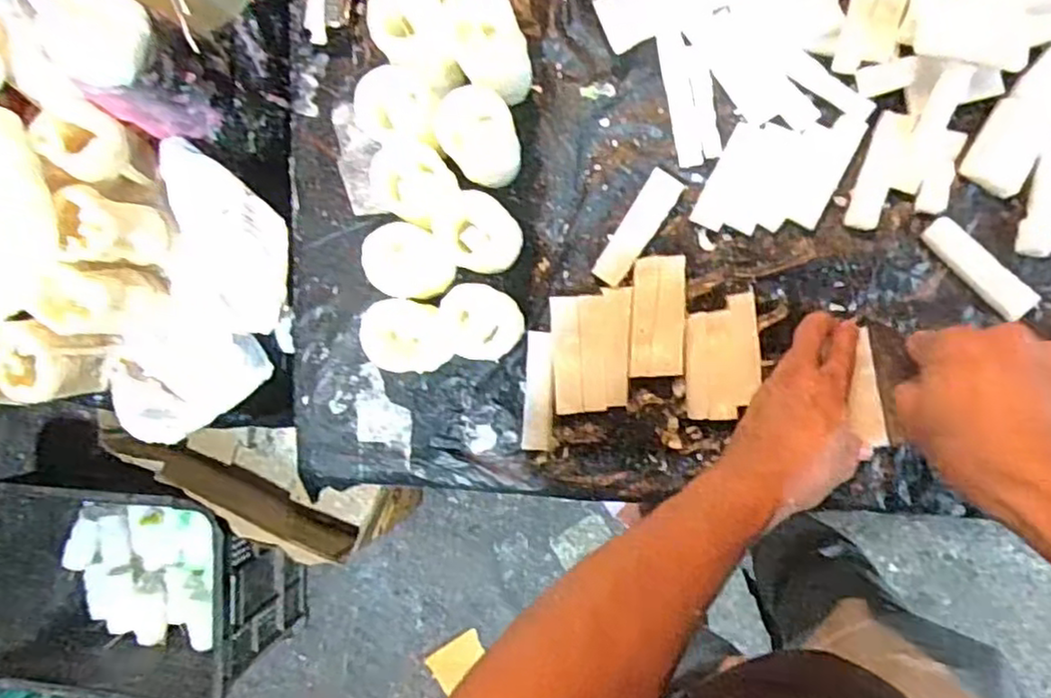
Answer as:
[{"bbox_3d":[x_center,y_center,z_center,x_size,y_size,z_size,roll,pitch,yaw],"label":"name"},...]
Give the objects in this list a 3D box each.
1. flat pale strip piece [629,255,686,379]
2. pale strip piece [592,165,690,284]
[{"bbox_3d":[0.108,-0.026,0.571,0.043,0.004,0.098,2,92,10],"label":"flat pale strip piece"},{"bbox_3d":[0.092,-0.098,0.576,0.028,0.005,0.100,34,97,7],"label":"pale strip piece"}]

